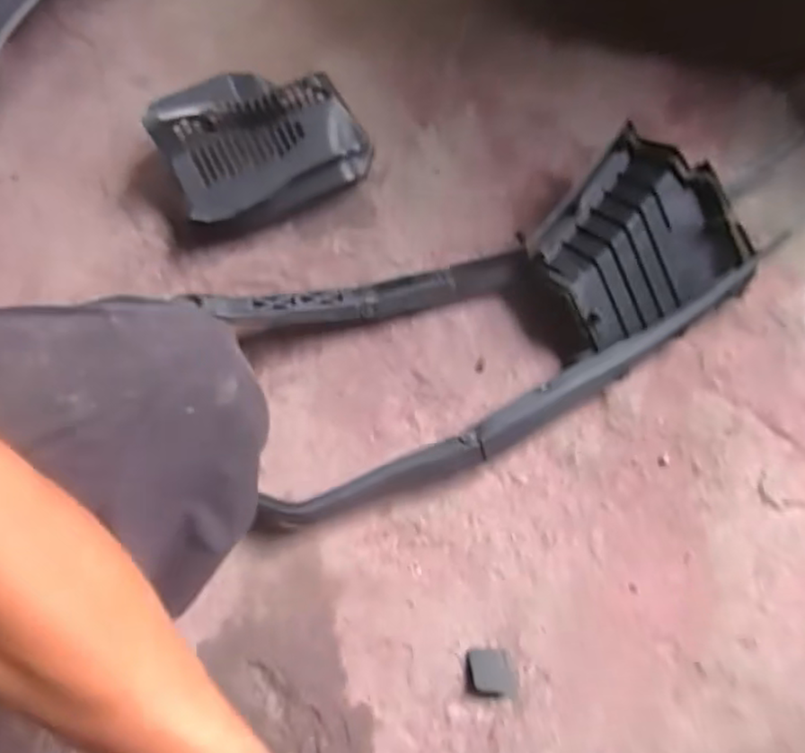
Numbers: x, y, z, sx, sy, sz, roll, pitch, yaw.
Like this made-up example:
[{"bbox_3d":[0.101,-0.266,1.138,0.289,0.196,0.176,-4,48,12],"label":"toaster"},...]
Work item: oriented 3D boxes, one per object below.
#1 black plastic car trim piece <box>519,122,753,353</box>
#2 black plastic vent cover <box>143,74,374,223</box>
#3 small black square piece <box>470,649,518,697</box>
[{"bbox_3d":[0.209,-0.121,0.640,0.176,0.069,0.159,-37,77,-9],"label":"black plastic car trim piece"},{"bbox_3d":[-0.139,-0.234,0.677,0.187,0.070,0.150,-21,75,-5],"label":"black plastic vent cover"},{"bbox_3d":[0.076,0.251,0.573,0.035,0.009,0.039,-7,75,-1],"label":"small black square piece"}]

